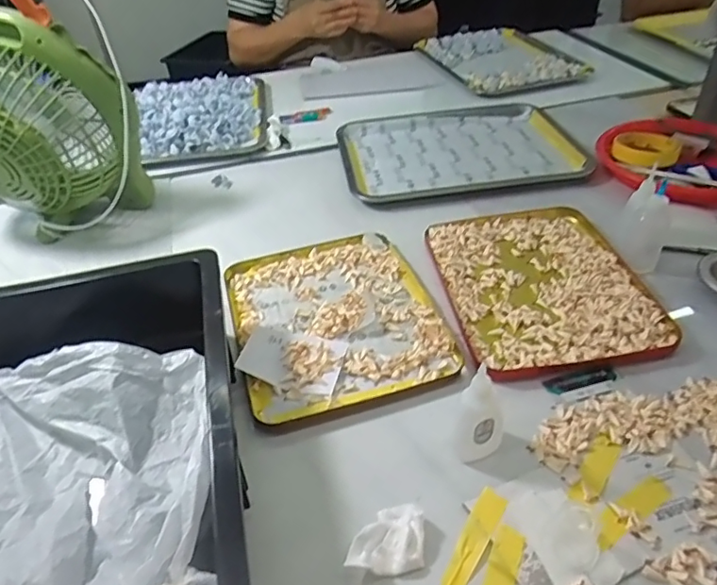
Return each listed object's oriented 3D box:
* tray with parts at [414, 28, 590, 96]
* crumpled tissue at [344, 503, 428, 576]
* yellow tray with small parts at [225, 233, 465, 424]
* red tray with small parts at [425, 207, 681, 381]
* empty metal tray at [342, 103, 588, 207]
[{"bbox_3d":[0.317,-0.526,1.171,0.272,0.031,0.405,-14,41,-11],"label":"tray with parts"},{"bbox_3d":[0.020,0.175,0.379,0.053,0.015,0.048,-1,40,4],"label":"crumpled tissue"},{"bbox_3d":[-0.027,0.019,0.558,0.200,0.016,0.243,-14,41,-10],"label":"yellow tray with small parts"},{"bbox_3d":[0.195,-0.013,0.578,0.196,0.014,0.250,-8,40,-4],"label":"red tray with small parts"},{"bbox_3d":[0.146,-0.222,0.821,0.338,0.019,0.266,-8,40,-4],"label":"empty metal tray"}]

